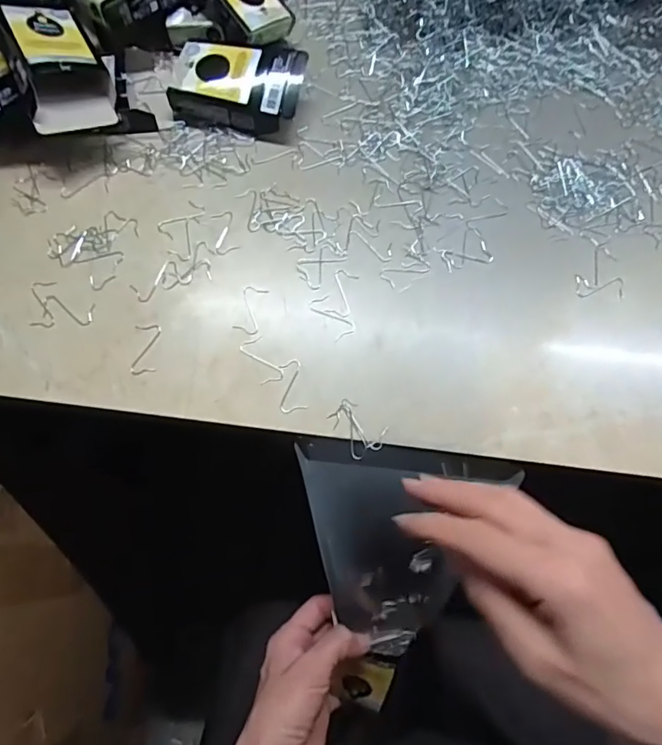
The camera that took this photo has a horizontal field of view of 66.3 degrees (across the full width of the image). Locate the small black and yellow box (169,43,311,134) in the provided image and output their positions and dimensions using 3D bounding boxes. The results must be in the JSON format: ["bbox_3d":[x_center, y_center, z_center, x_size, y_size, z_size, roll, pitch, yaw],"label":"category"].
[{"bbox_3d":[-0.071,-0.218,0.389,0.094,0.031,0.056,11,72,2],"label":"small black and yellow box"}]

